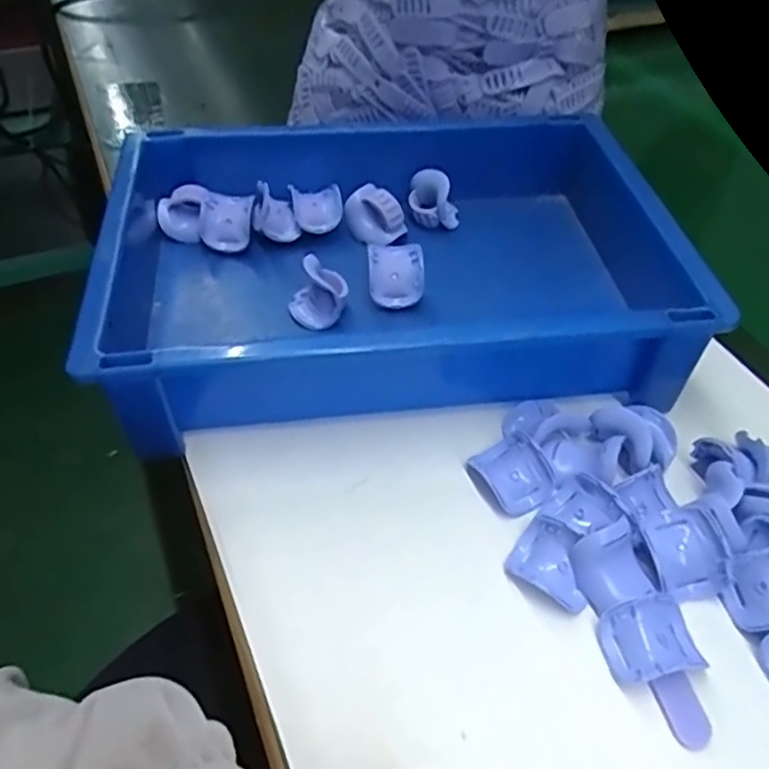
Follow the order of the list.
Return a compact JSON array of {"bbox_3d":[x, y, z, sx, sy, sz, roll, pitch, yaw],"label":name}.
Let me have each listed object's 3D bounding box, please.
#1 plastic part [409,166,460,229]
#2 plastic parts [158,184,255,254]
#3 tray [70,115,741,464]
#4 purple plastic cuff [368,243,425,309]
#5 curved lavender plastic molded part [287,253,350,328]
[{"bbox_3d":[0.033,-0.122,0.446,0.032,0.031,0.027,6,47,4],"label":"plastic part"},{"bbox_3d":[-0.111,-0.105,0.427,0.055,0.023,0.027,13,48,11],"label":"plastic parts"},{"bbox_3d":[0.001,-0.070,0.390,0.295,0.066,0.201,-5,47,-6],"label":"tray"},{"bbox_3d":[0.007,-0.065,0.391,0.031,0.023,0.031,-1,47,-3],"label":"purple plastic cuff"},{"bbox_3d":[-0.037,-0.054,0.381,0.031,0.024,0.032,-1,47,-3],"label":"curved lavender plastic molded part"}]

